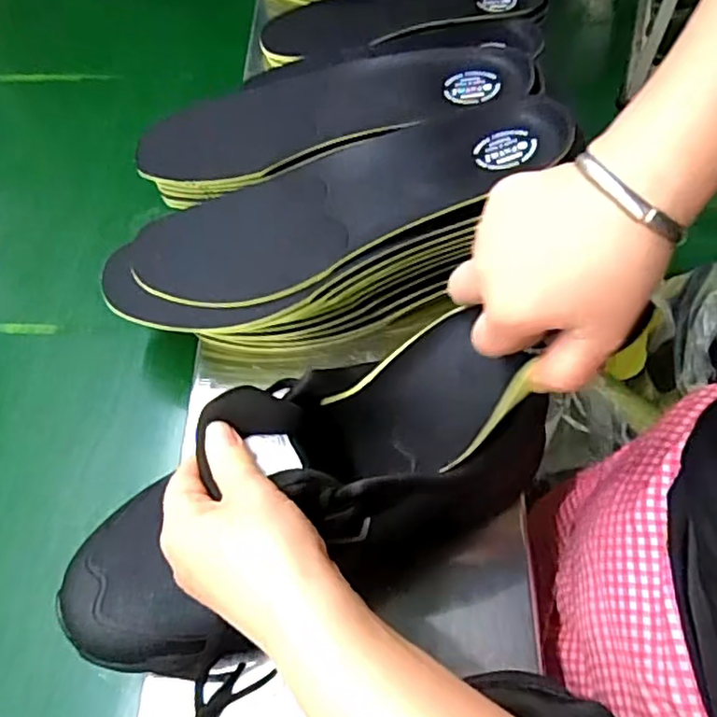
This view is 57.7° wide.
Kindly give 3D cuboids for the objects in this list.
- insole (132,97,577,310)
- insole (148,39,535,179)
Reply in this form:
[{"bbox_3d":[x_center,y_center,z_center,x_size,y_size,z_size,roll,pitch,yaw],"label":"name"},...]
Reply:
[{"bbox_3d":[-0.013,-0.108,0.454,0.307,0.020,0.103,-19,57,11],"label":"insole"},{"bbox_3d":[-0.027,-0.197,0.516,0.307,0.024,0.104,-7,56,15],"label":"insole"}]

